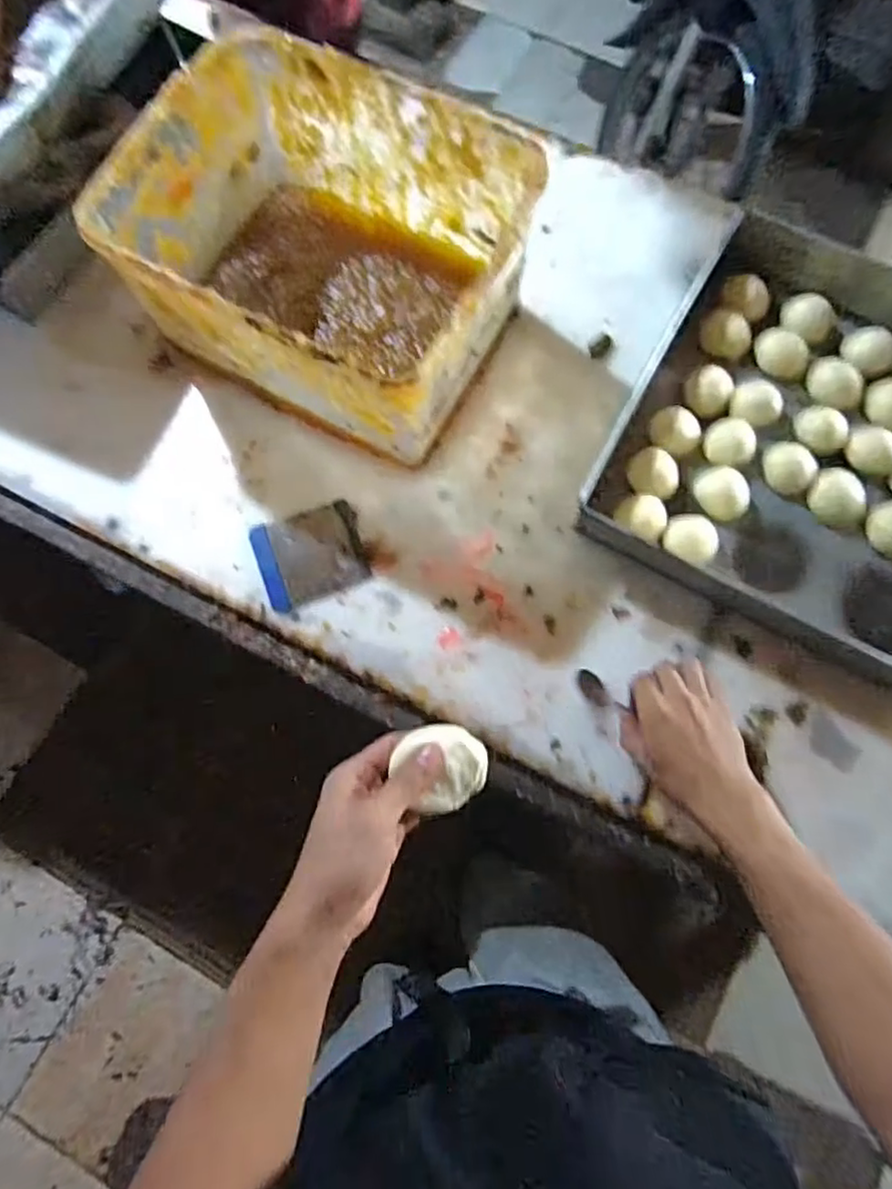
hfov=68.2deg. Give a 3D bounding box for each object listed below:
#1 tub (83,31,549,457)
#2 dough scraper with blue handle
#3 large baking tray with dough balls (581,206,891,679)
[{"bbox_3d":[-0.118,-0.344,0.693,0.366,0.189,0.291,27,76,7],"label":"tub"},{"bbox_3d":[-0.144,-0.043,0.707,0.111,0.006,0.097,-19,75,-5],"label":"dough scraper with blue handle"},{"bbox_3d":[0.418,-0.159,0.699,0.426,0.072,0.435,29,76,7],"label":"large baking tray with dough balls"}]

